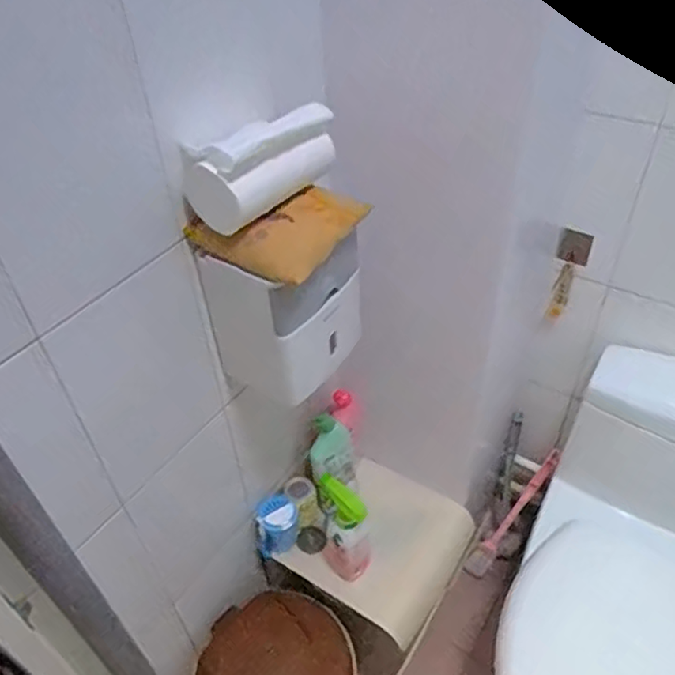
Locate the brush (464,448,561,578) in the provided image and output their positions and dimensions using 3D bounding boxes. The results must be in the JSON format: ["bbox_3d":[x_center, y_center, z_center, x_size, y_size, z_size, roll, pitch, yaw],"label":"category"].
[{"bbox_3d":[0.423,0.421,1.465,0.055,0.369,0.042,38,14,34],"label":"brush"}]

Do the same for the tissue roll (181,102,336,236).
[{"bbox_3d":[-0.098,-0.221,0.747,0.093,0.094,0.195,24,50,25],"label":"tissue roll"}]

